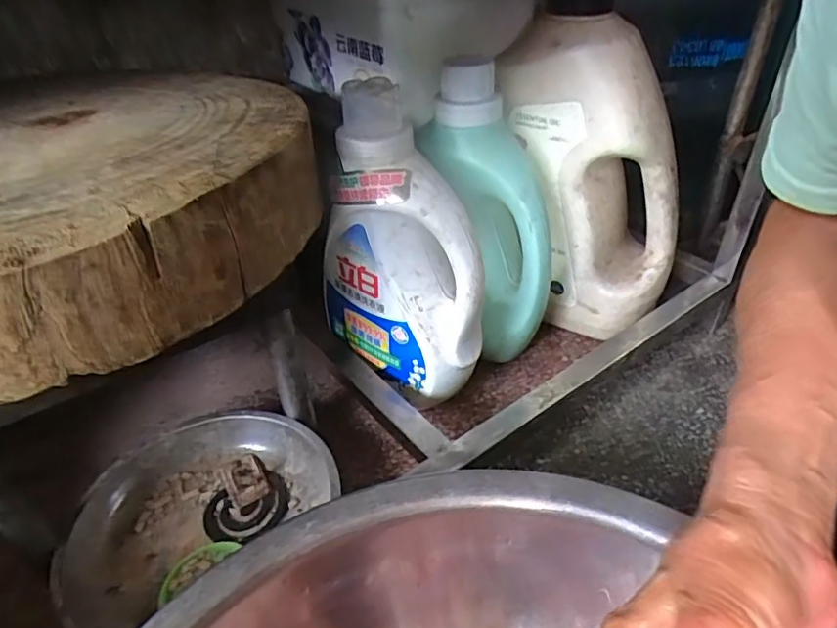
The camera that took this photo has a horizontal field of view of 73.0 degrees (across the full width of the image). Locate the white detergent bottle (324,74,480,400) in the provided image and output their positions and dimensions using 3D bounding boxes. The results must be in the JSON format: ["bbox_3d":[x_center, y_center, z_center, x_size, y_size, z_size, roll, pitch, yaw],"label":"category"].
[{"bbox_3d":[-0.018,-0.048,0.486,0.085,0.244,0.146,-24,43,-25],"label":"white detergent bottle"}]

